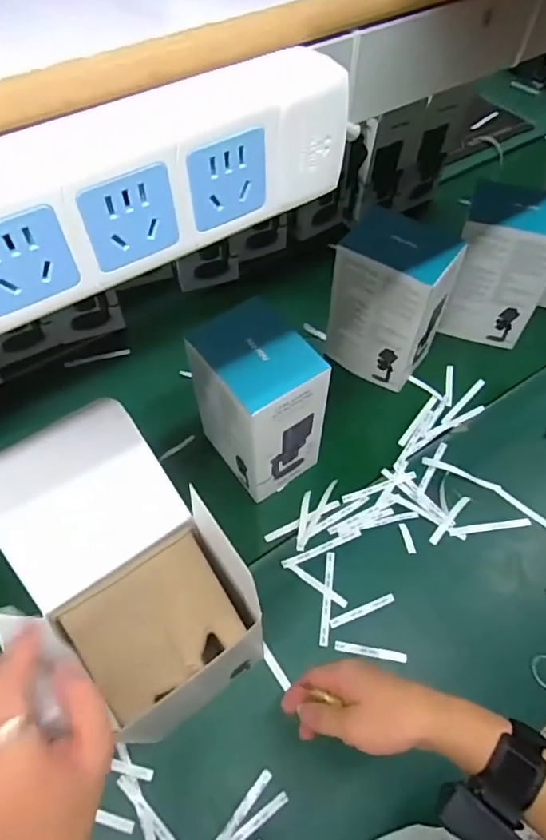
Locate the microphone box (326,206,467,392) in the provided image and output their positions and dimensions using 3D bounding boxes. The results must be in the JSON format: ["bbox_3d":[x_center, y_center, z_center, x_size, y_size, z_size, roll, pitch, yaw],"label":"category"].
[{"bbox_3d":[0.178,-0.174,0.803,0.145,0.225,0.129,35,64,21],"label":"microphone box"}]

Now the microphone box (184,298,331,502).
[{"bbox_3d":[-0.017,-0.014,0.693,0.121,0.224,0.136,-31,62,-18],"label":"microphone box"}]

